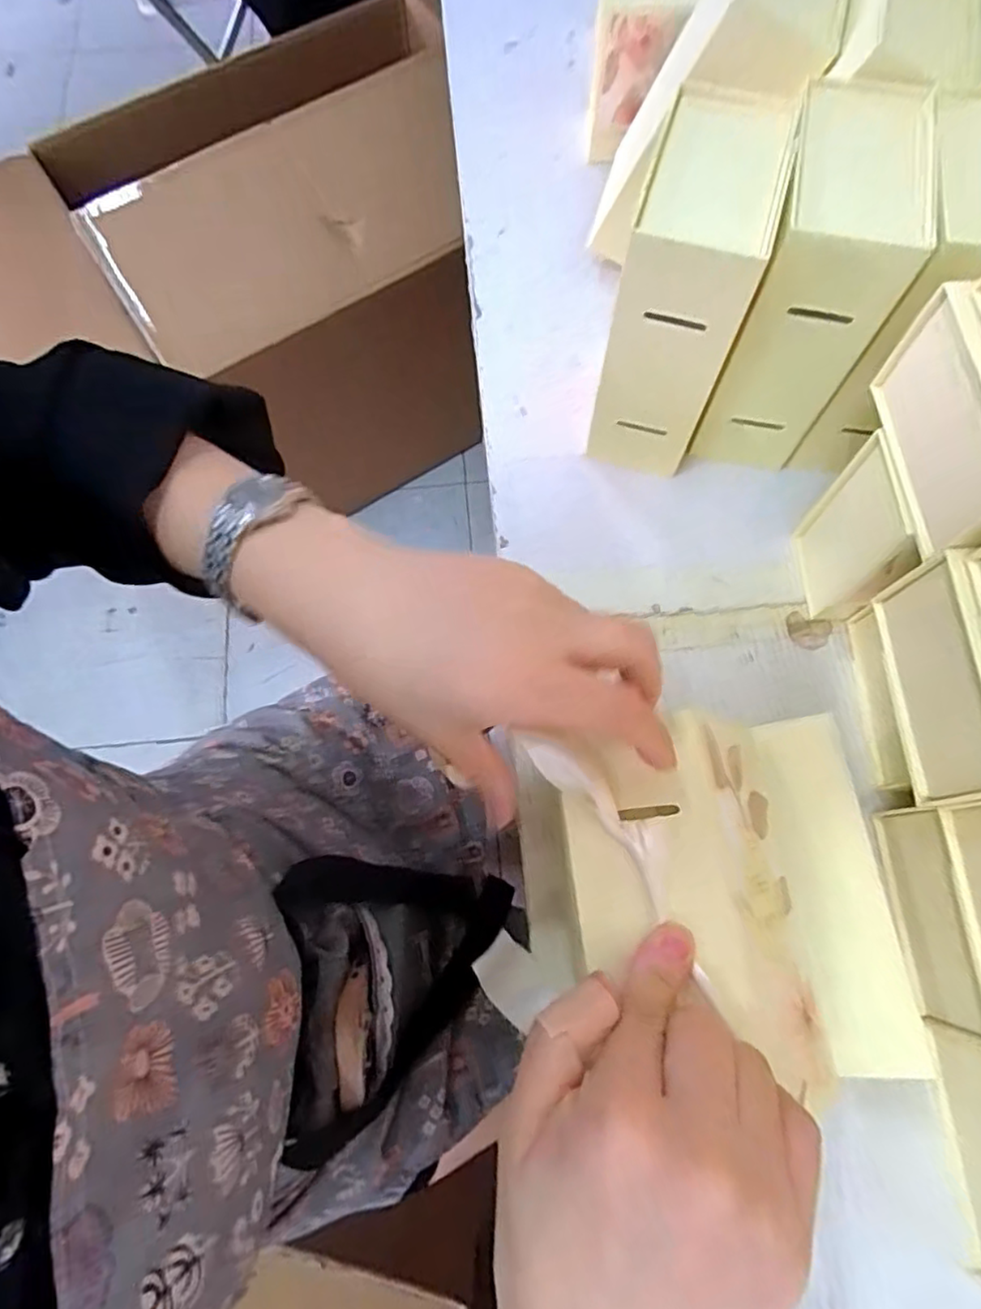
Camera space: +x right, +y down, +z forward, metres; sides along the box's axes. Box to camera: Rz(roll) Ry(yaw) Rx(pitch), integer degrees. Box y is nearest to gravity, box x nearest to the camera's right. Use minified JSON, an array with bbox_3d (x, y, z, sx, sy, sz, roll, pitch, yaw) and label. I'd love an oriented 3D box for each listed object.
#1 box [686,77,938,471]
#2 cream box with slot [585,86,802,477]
[{"bbox_3d":[0.170,-0.194,0.352,0.063,0.168,0.101,15,73,7],"label":"box"},{"bbox_3d":[0.104,-0.188,0.360,0.057,0.160,0.101,17,73,7],"label":"cream box with slot"}]

